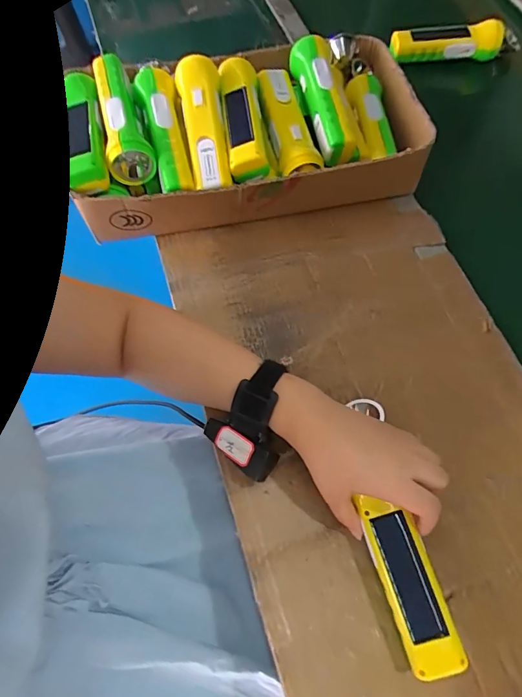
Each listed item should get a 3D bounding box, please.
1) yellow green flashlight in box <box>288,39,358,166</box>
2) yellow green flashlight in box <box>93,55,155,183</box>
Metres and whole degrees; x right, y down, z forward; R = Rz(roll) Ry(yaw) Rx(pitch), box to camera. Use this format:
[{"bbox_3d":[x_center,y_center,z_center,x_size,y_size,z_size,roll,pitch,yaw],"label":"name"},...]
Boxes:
[{"bbox_3d":[0.074,-0.300,0.495,0.043,0.045,0.179,-13,76,-9],"label":"yellow green flashlight in box"},{"bbox_3d":[-0.158,-0.267,0.469,0.049,0.049,0.166,-12,77,-9],"label":"yellow green flashlight in box"}]

